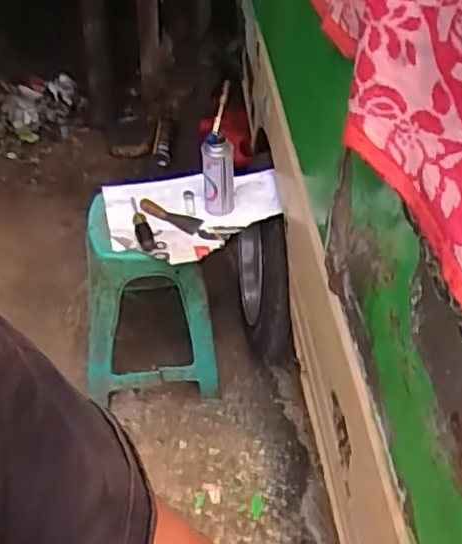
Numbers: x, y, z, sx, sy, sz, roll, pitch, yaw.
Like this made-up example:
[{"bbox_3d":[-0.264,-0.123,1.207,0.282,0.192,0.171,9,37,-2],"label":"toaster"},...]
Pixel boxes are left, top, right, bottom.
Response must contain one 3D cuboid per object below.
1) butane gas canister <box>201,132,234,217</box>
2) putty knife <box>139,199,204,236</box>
[{"bbox_3d":[-0.026,-0.205,1.408,0.066,0.191,0.061,2,41,0],"label":"butane gas canister"},{"bbox_3d":[-0.130,-0.124,1.529,0.172,0.021,0.060,29,48,27],"label":"putty knife"}]

